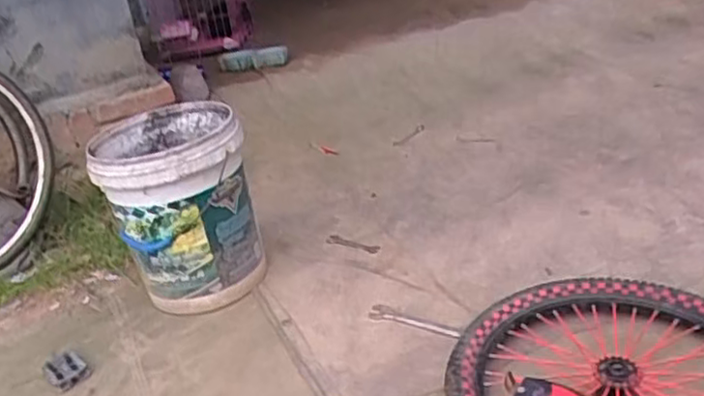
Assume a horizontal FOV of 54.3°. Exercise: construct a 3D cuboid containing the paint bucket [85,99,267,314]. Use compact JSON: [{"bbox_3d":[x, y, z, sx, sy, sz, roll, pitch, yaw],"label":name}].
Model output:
[{"bbox_3d":[-0.373,0.029,1.510,0.286,0.391,0.313,-6,25,3],"label":"paint bucket"}]

